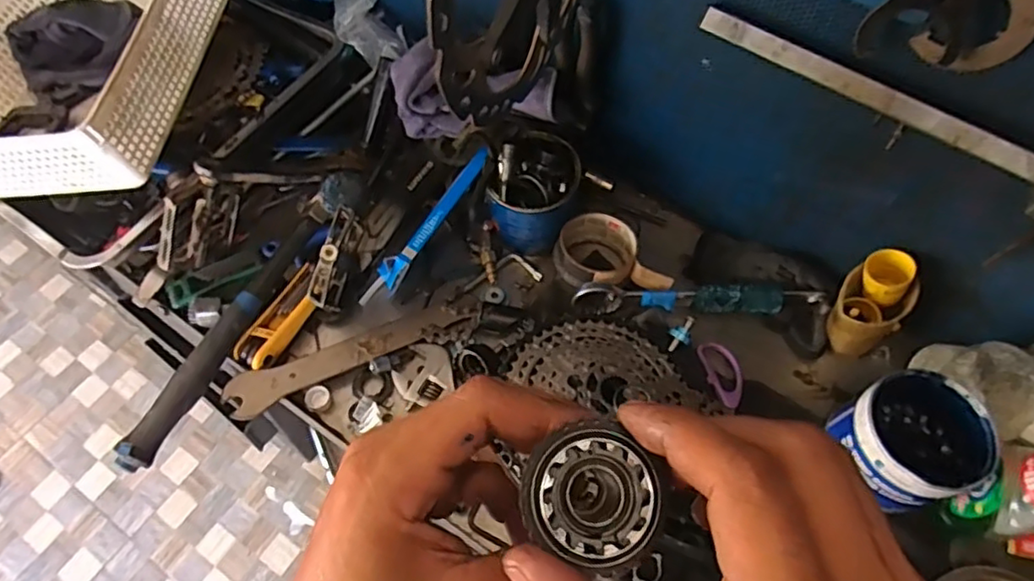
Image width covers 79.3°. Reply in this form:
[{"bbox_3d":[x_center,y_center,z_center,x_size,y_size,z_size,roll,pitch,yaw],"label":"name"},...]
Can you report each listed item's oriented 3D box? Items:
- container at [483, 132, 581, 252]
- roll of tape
[{"bbox_3d":[0.019,-0.108,0.684,0.094,0.099,0.098,9,61,6],"label":"container"},{"bbox_3d":[0.101,-0.037,0.677,0.121,0.048,0.091,2,61,2],"label":"roll of tape"}]

